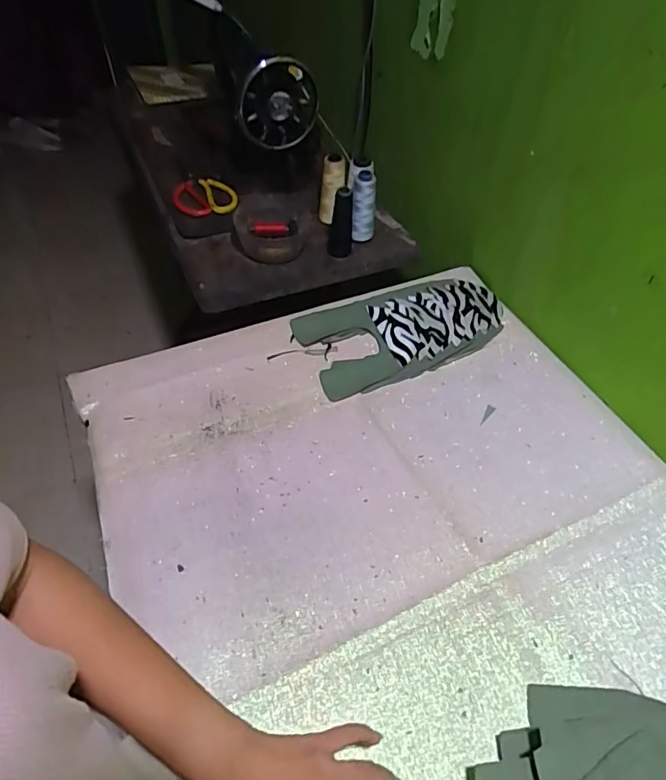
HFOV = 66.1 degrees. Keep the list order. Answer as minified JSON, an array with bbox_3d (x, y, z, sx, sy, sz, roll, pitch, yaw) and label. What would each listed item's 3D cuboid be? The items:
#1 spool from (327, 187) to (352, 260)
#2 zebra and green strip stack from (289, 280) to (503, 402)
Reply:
[{"bbox_3d":[0.012,-0.273,0.825,0.039,0.121,0.042,1,49,-2],"label":"spool"},{"bbox_3d":[0.106,-0.086,0.728,0.299,0.029,0.143,-17,52,-17],"label":"zebra and green strip stack"}]

